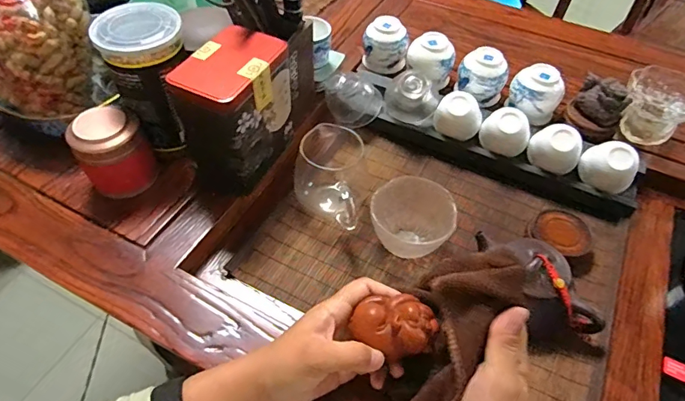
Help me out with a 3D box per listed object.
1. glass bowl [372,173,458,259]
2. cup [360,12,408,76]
[{"bbox_3d":[0.076,0.024,0.506,0.086,0.063,0.088,1,51,-1],"label":"glass bowl"},{"bbox_3d":[0.063,-0.228,0.672,0.064,0.060,0.063,1,51,-1],"label":"cup"}]

